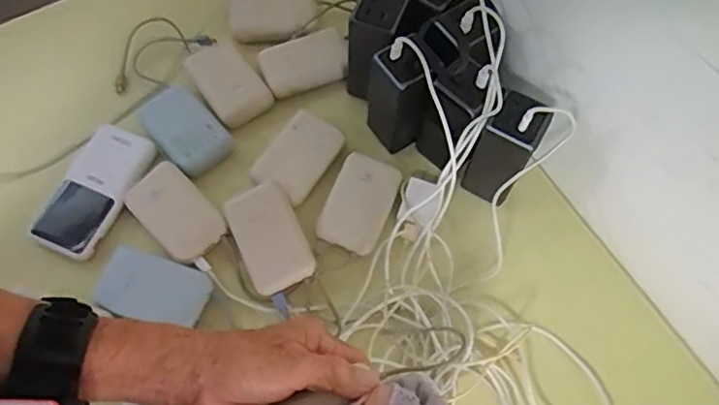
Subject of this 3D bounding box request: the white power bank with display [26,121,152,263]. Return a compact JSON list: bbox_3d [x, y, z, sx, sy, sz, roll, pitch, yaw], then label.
[{"bbox_3d":[-0.276,-0.014,0.613,0.077,0.024,0.142,24,68,9],"label":"white power bank with display"}]

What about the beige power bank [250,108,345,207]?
[{"bbox_3d":[-0.065,-0.049,0.621,0.059,0.024,0.097,31,69,12],"label":"beige power bank"}]

